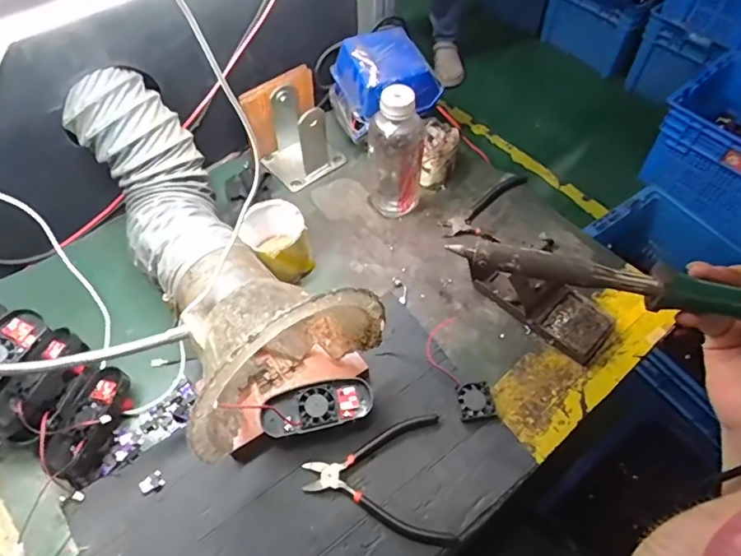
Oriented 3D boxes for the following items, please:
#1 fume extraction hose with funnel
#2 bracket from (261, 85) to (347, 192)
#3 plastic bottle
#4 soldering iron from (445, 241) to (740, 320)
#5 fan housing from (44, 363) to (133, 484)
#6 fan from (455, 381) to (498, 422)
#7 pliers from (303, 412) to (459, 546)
[{"bbox_3d":[-0.160,-0.043,0.577,0.200,0.192,0.409,-25,60,-15],"label":"fume extraction hose with funnel"},{"bbox_3d":[-0.097,-0.209,0.742,0.106,0.106,0.082,-38,64,-23],"label":"bracket"},{"bbox_3d":[0.034,-0.164,0.671,0.069,0.186,0.061,4,56,2],"label":"plastic bottle"},{"bbox_3d":[0.168,0.001,0.351,0.219,0.022,0.020,12,57,12],"label":"soldering iron"},{"bbox_3d":[-0.294,0.152,0.541,0.063,0.045,0.111,18,58,11],"label":"fan housing"},{"bbox_3d":[0.117,0.136,0.570,0.040,0.010,0.041,-6,56,-4],"label":"fan"},{"bbox_3d":[0.006,0.207,0.524,0.141,0.012,0.125,-4,56,-4],"label":"pliers"}]

